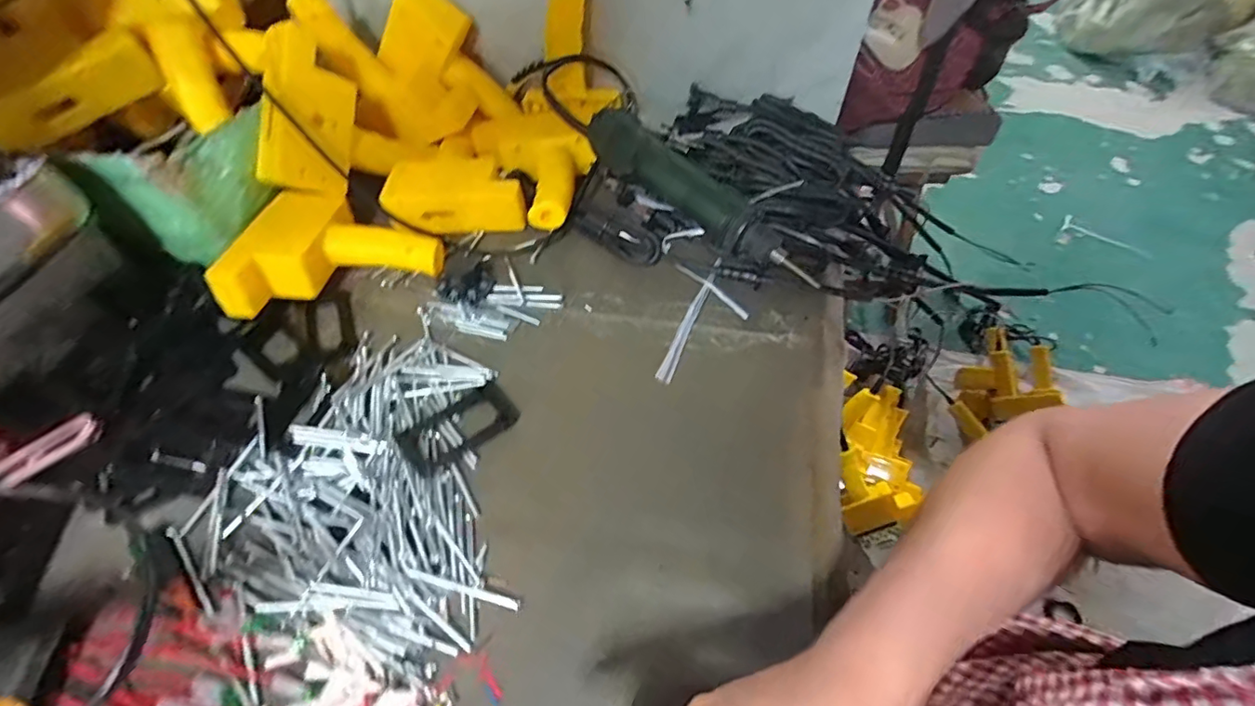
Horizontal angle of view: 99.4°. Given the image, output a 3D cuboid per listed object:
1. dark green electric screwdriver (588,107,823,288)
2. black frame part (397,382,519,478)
[{"bbox_3d":[0.059,-0.138,0.463,0.247,0.051,0.044,37,64,24],"label":"dark green electric screwdriver"},{"bbox_3d":[-0.122,0.053,0.384,0.081,0.004,0.042,-33,60,-20],"label":"black frame part"}]

